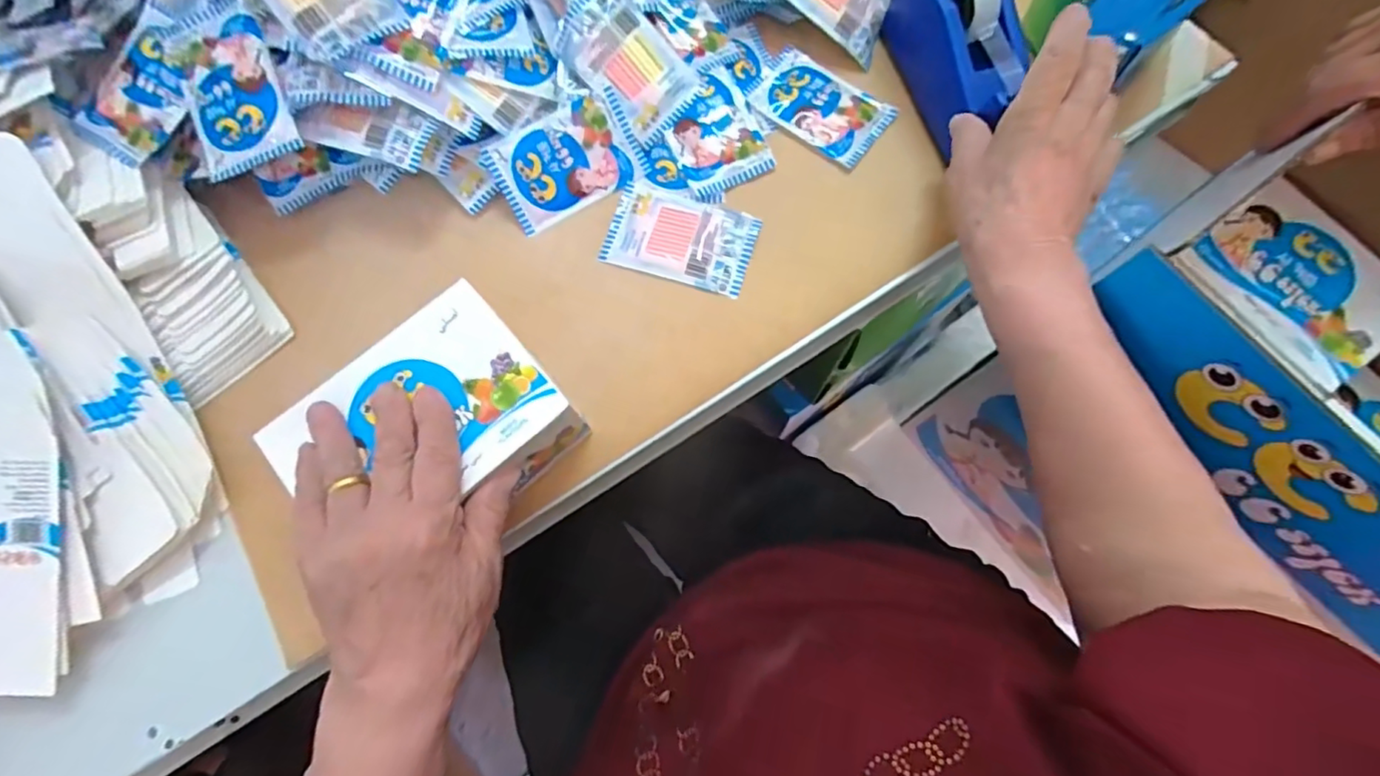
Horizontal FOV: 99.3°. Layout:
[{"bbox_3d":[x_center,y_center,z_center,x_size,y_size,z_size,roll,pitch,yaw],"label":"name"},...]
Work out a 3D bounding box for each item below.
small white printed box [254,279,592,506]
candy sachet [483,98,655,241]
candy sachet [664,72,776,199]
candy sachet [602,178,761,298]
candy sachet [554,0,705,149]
[{"bbox_3d":[-0.148,0.023,0.340,0.137,0.054,0.104,-40,76,-9],"label":"small white printed box"},{"bbox_3d":[-0.090,-0.164,0.427,0.101,0.010,0.068,-33,108,-5],"label":"candy sachet"},{"bbox_3d":[0.017,-0.187,0.433,0.065,0.013,0.080,-28,74,-6],"label":"candy sachet"},{"bbox_3d":[-0.007,-0.107,0.424,0.104,0.011,0.068,18,75,8],"label":"candy sachet"},{"bbox_3d":[-0.045,-0.236,0.422,0.101,0.006,0.065,44,83,-16],"label":"candy sachet"}]

